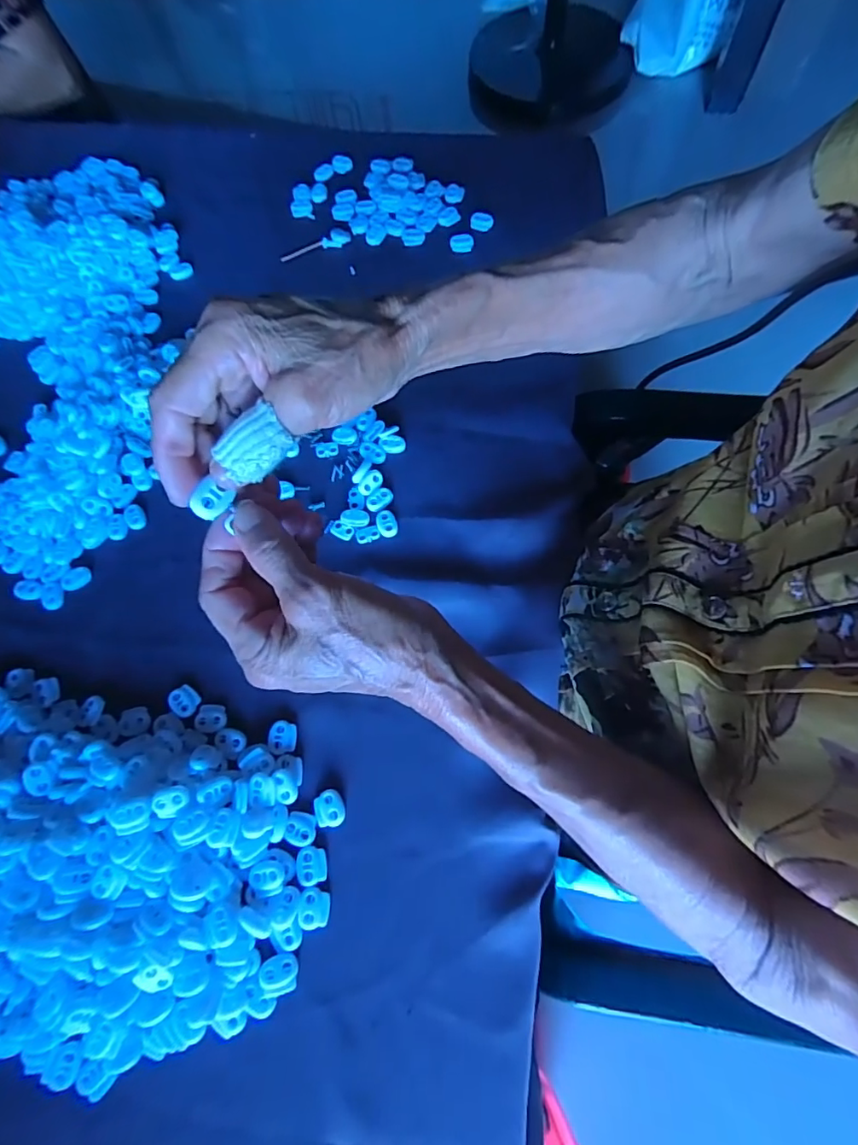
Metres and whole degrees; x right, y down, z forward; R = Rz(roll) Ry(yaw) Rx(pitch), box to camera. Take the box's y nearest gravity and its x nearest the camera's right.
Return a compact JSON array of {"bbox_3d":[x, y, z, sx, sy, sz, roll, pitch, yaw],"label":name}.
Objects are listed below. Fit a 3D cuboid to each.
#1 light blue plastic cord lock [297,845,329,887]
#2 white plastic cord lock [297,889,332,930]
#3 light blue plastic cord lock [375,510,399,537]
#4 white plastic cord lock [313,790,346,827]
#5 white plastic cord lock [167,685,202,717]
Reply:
[{"bbox_3d":[-0.074,0.183,0.325,0.018,0.004,0.021,-9,70,0],"label":"light blue plastic cord lock"},{"bbox_3d":[-0.070,0.205,0.317,0.018,0.005,0.021,4,71,5],"label":"white plastic cord lock"},{"bbox_3d":[-0.033,-0.039,0.407,0.015,0.004,0.023,-12,70,-1],"label":"light blue plastic cord lock"},{"bbox_3d":[-0.065,0.153,0.338,0.019,0.005,0.022,-17,70,-3],"label":"white plastic cord lock"},{"bbox_3d":[-0.174,0.091,0.370,0.022,0.004,0.018,38,77,15],"label":"white plastic cord lock"}]

